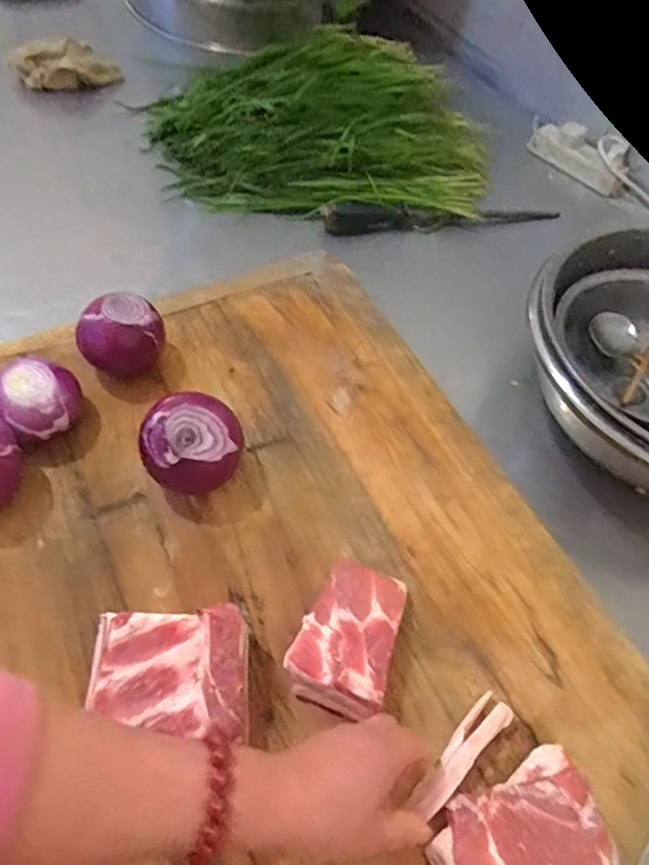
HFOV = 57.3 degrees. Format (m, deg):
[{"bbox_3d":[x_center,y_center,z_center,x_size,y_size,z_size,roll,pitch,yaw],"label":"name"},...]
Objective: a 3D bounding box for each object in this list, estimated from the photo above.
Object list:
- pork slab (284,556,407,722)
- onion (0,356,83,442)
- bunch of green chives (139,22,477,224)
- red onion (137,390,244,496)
[{"bbox_3d":[0.022,0.165,0.491,0.077,0.033,0.115,22,58,10],"label":"pork slab"},{"bbox_3d":[-0.276,-0.027,0.580,0.076,0.080,0.060,-36,66,-23],"label":"onion"},{"bbox_3d":[-0.012,-0.525,0.984,0.531,0.106,0.392,-2,56,-6],"label":"bunch of green chives"},{"bbox_3d":[-0.123,0.013,0.559,0.091,0.086,0.081,-10,57,-11],"label":"red onion"}]

